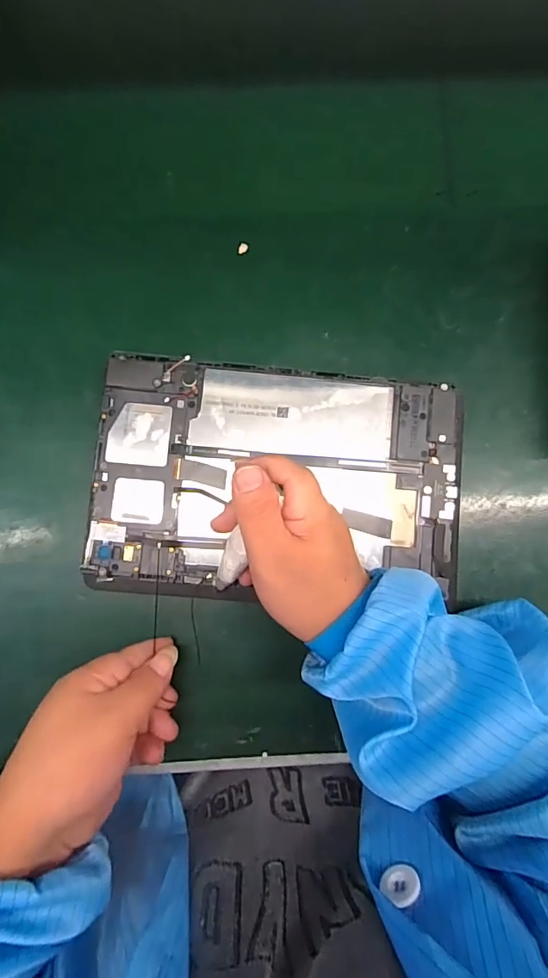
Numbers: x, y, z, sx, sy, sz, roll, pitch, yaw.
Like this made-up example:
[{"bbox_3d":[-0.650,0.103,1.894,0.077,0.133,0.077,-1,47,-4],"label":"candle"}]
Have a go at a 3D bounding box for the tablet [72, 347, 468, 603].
[{"bbox_3d":[0.003,-0.005,0.321,0.242,0.010,0.156,5,84,-2],"label":"tablet"}]

